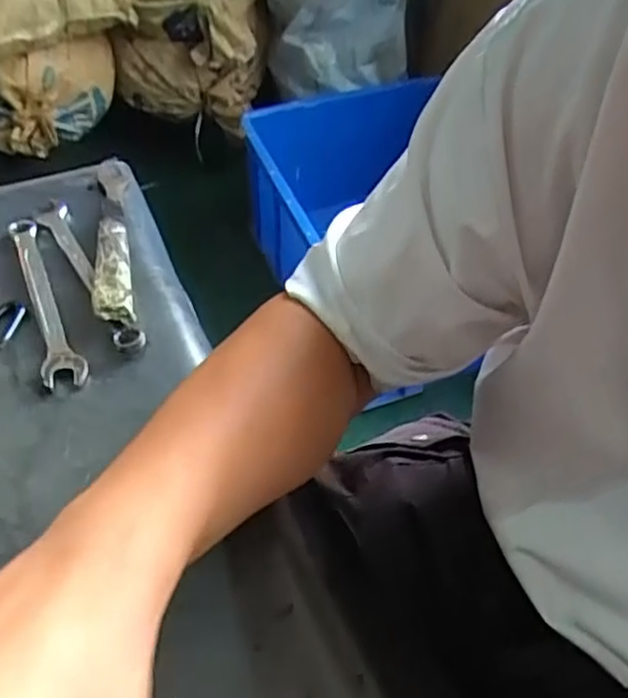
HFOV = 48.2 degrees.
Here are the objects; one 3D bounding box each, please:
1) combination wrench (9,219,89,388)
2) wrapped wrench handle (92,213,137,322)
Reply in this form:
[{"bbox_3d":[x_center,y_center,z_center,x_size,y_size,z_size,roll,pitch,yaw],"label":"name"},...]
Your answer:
[{"bbox_3d":[-0.183,-0.038,0.478,0.027,0.009,0.157,-17,54,-15],"label":"combination wrench"},{"bbox_3d":[-0.139,-0.055,0.484,0.025,0.021,0.100,-10,52,-10],"label":"wrapped wrench handle"}]

